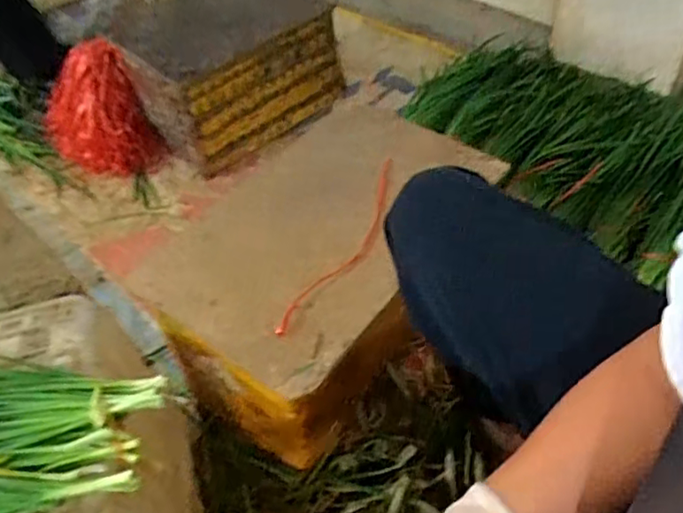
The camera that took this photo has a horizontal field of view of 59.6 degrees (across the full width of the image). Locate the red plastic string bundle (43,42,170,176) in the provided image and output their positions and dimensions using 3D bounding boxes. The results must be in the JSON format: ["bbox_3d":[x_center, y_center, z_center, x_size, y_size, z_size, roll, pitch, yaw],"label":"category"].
[{"bbox_3d":[-0.542,-0.313,1.321,0.211,0.255,0.173,-27,51,-17],"label":"red plastic string bundle"}]

